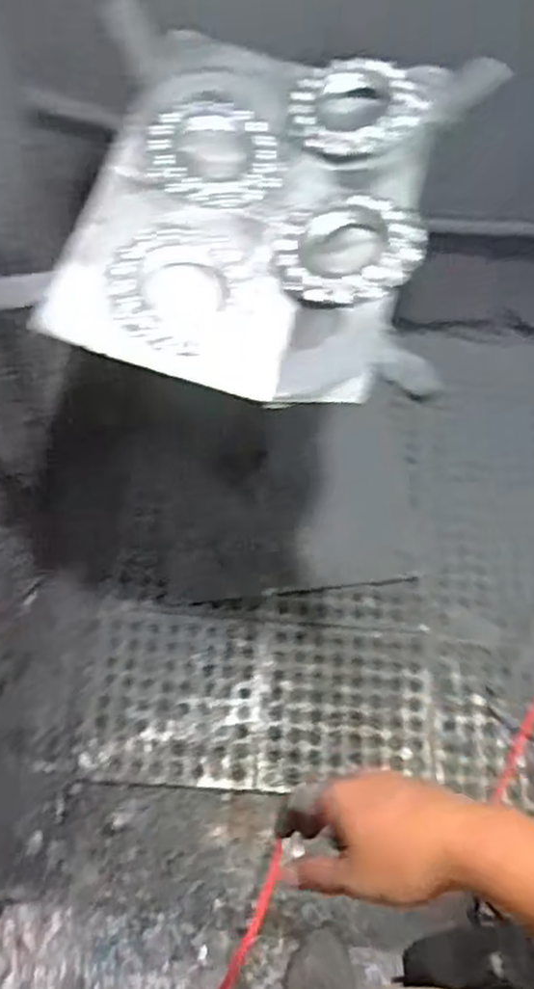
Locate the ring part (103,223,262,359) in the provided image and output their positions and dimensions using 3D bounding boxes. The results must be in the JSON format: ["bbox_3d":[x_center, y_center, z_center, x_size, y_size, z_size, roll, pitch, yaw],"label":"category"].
[{"bbox_3d":[-0.098,-0.229,0.871,0.160,0.020,0.155,2,77,-11],"label":"ring part"}]

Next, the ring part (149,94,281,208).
[{"bbox_3d":[-0.065,-0.430,0.957,0.153,0.020,0.177,-5,65,-5],"label":"ring part"}]

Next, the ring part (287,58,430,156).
[{"bbox_3d":[0.109,-0.496,0.986,0.154,0.010,0.158,-4,70,11],"label":"ring part"}]

